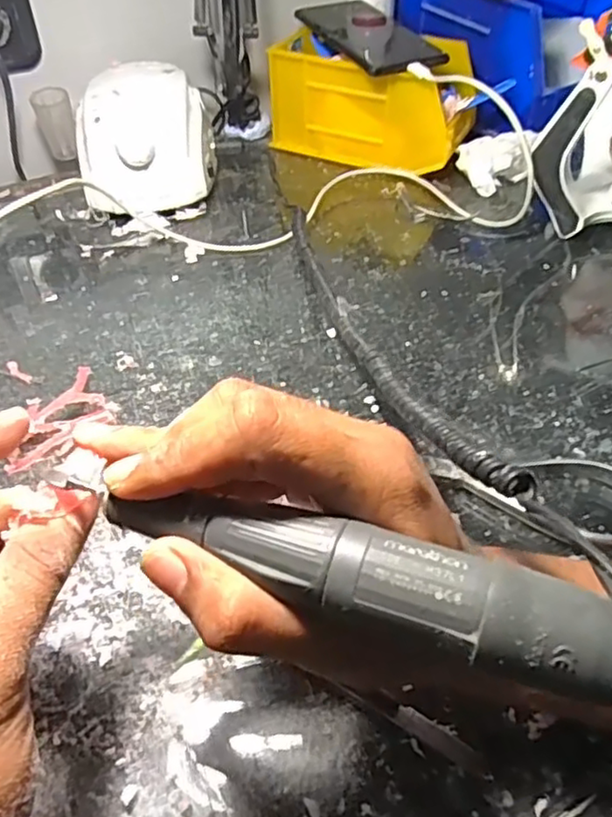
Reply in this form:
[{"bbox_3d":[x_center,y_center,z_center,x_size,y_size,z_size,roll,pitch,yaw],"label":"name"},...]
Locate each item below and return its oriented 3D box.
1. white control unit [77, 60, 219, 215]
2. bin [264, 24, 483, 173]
[{"bbox_3d":[-0.130,-0.223,0.547,0.102,0.080,0.130,-4,46,-4],"label":"white control unit"},{"bbox_3d":[0.063,-0.280,0.601,0.170,0.086,0.106,24,50,21],"label":"bin"}]

